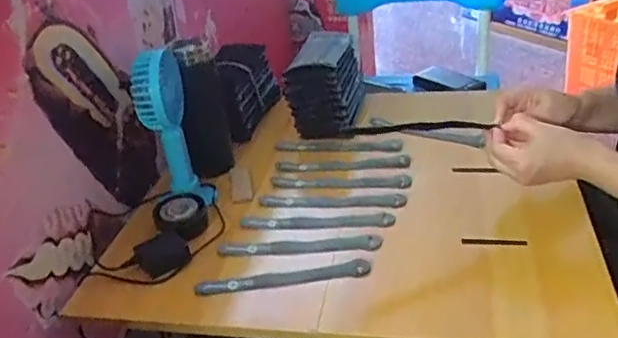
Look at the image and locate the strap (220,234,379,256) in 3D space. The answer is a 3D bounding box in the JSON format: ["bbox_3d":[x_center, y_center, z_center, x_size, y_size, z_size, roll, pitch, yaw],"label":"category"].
[{"bbox_3d":[-0.012,0.096,0.719,0.196,0.012,0.028,-3,30,7],"label":"strap"}]

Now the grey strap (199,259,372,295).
[{"bbox_3d":[-0.030,0.124,0.676,0.198,0.009,0.019,-7,30,1],"label":"grey strap"}]

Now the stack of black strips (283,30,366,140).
[{"bbox_3d":[0.031,-0.134,0.972,0.094,0.130,0.160,2,31,16],"label":"stack of black strips"}]

